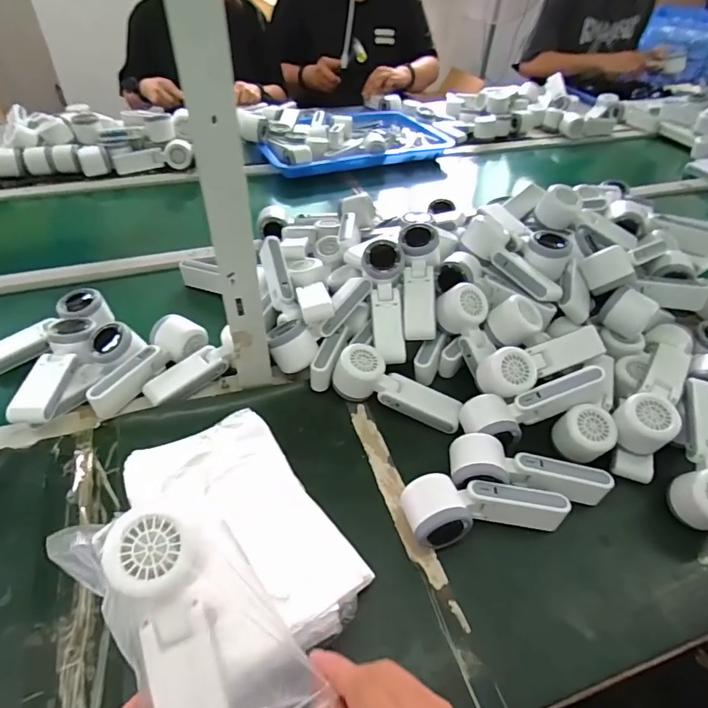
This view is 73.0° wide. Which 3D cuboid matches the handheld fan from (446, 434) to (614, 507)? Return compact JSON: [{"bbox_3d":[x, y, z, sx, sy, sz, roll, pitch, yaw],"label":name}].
[{"bbox_3d":[0.190,0.131,0.524,0.166,0.050,0.059,7,46,2],"label":"handheld fan"}]

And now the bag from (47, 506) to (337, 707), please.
[{"bbox_3d":[-0.102,0.161,0.293,0.176,0.037,0.092,44,56,8],"label":"bag"}]

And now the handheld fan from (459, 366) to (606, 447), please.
[{"bbox_3d":[0.211,0.063,0.557,0.169,0.055,0.057,-17,47,6],"label":"handheld fan"}]

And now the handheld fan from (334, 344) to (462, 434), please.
[{"bbox_3d":[0.057,0.038,0.600,0.164,0.056,0.061,17,48,12],"label":"handheld fan"}]

